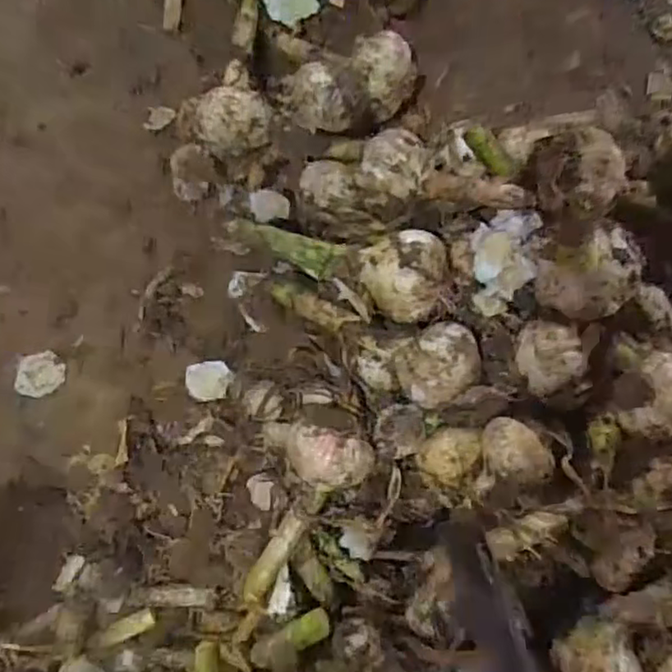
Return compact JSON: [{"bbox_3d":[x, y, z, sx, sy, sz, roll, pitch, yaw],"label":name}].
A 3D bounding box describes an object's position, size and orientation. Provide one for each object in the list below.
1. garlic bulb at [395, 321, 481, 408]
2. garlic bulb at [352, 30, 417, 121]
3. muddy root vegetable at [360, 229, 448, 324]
[{"bbox_3d":[0.065,0.018,0.394,0.051,0.038,0.043,-39,84,0],"label":"garlic bulb"},{"bbox_3d":[0.038,-0.192,0.465,0.045,0.043,0.052,-25,83,2],"label":"garlic bulb"},{"bbox_3d":[0.045,-0.036,0.395,0.051,0.036,0.052,0,85,4],"label":"muddy root vegetable"}]

